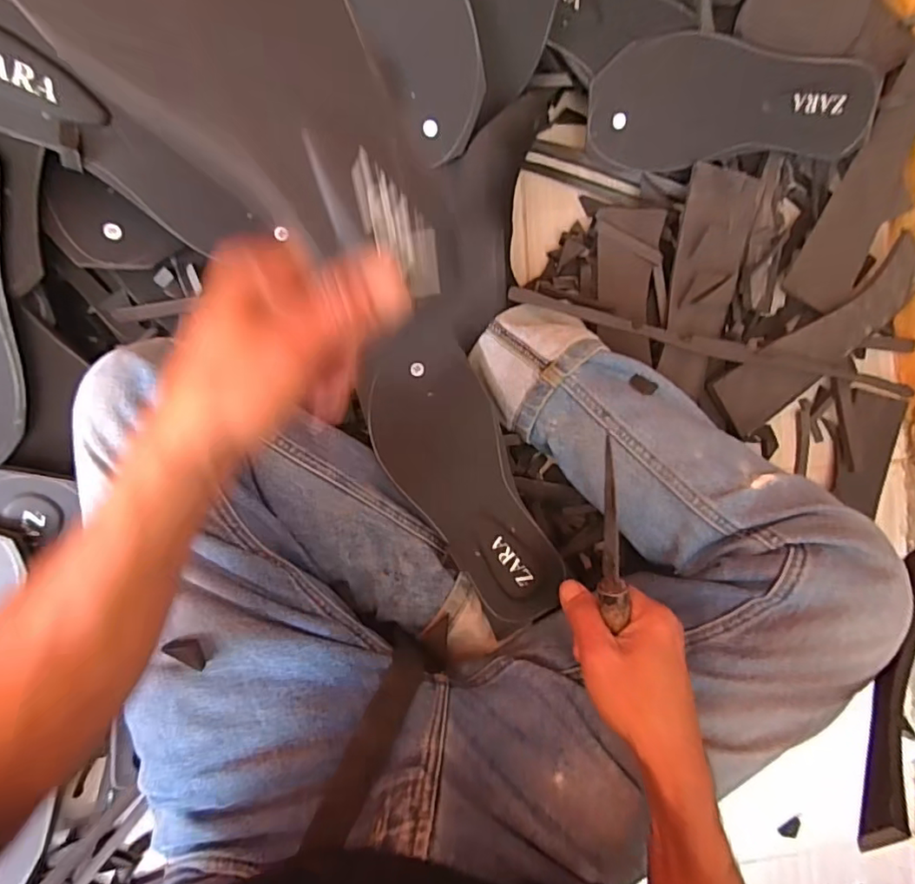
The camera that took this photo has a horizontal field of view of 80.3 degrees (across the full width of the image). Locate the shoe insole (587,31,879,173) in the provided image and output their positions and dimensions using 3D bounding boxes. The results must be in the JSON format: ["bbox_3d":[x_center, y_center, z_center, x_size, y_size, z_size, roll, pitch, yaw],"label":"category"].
[{"bbox_3d":[0.240,-0.298,0.474,0.243,0.010,0.097,-5,117,0],"label":"shoe insole"}]

